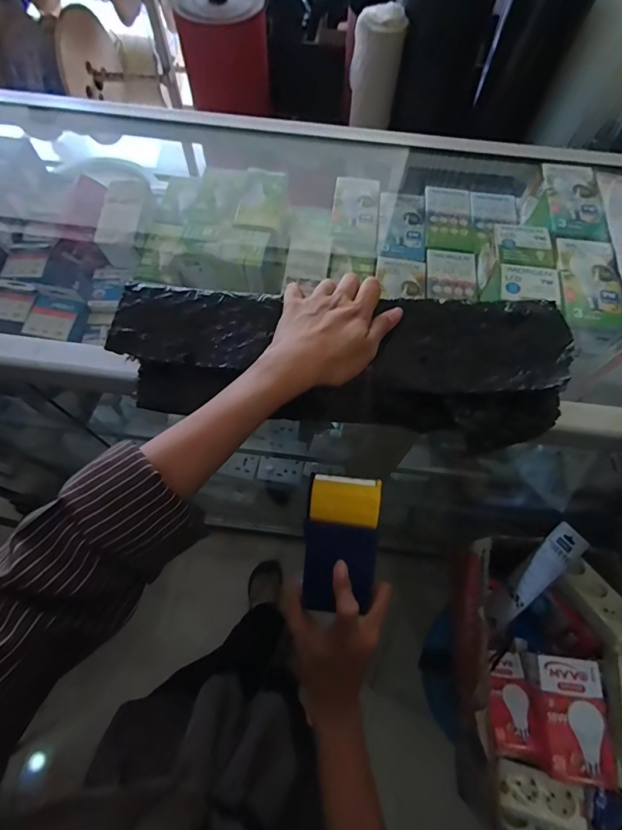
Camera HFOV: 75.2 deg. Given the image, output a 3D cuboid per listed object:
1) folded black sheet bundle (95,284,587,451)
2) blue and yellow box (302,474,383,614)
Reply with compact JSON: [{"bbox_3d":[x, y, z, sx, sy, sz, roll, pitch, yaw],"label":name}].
[{"bbox_3d":[0.022,-0.049,0.343,0.365,0.059,0.111,8,66,1],"label":"folded black sheet bundle"},{"bbox_3d":[0.025,0.112,0.342,0.059,0.014,0.117,5,100,6],"label":"blue and yellow box"}]

